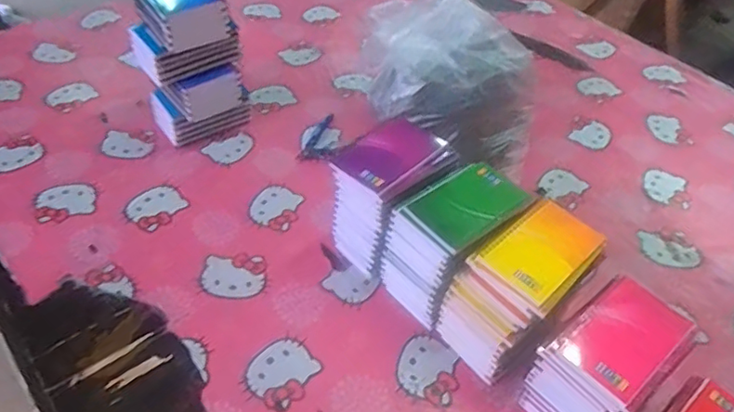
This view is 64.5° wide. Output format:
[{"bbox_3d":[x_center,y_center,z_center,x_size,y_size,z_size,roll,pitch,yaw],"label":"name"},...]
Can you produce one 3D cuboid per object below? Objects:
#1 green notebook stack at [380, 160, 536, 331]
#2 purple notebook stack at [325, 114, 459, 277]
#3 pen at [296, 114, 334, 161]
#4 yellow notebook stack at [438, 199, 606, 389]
[{"bbox_3d":[0.103,0.047,0.698,0.142,0.153,0.102,-26,53,-26],"label":"green notebook stack"},{"bbox_3d":[0.025,-0.010,0.738,0.124,0.151,0.103,-34,57,-32],"label":"purple notebook stack"},{"bbox_3d":[-0.079,-0.114,0.935,0.016,0.006,0.124,17,47,12],"label":"pen"},{"bbox_3d":[0.171,0.099,0.656,0.152,0.151,0.101,-31,56,-30],"label":"yellow notebook stack"}]

